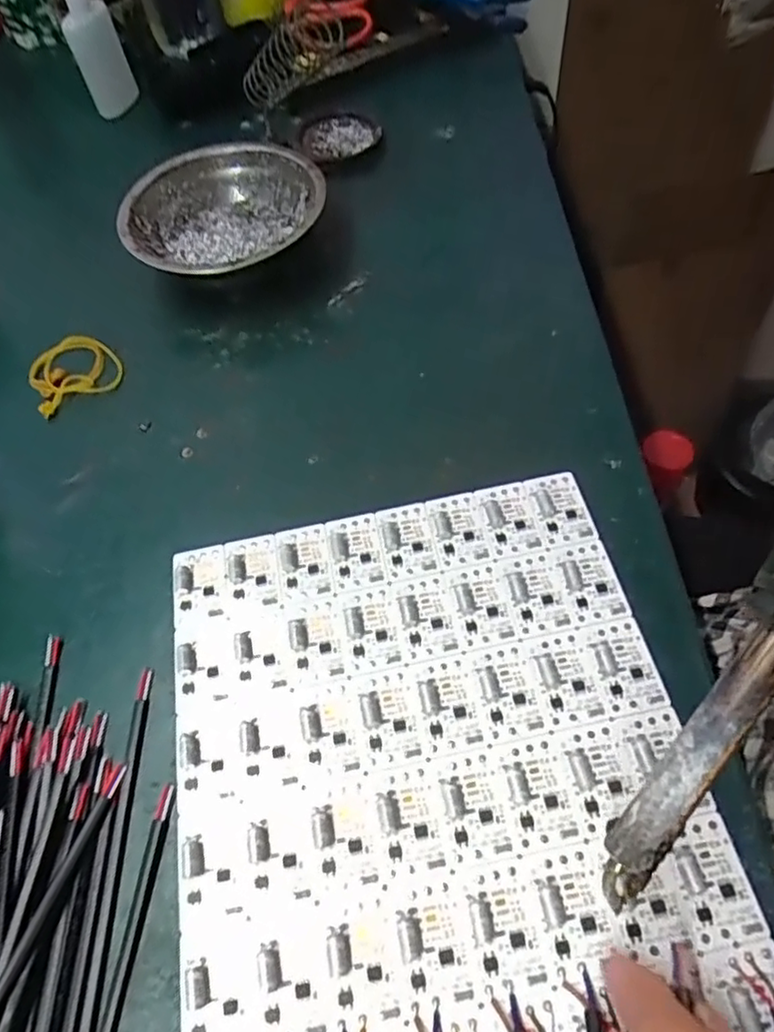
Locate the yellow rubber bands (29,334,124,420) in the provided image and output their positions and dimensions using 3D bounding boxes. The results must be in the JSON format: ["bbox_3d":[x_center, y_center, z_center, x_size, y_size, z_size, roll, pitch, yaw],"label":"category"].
[{"bbox_3d":[-0.189,-0.087,0.379,0.052,0.009,0.047,-32,63,-14],"label":"yellow rubber bands"}]

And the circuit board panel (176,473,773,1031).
[{"bbox_3d":[0.017,0.095,0.255,0.199,0.007,0.229,-11,59,-3],"label":"circuit board panel"}]

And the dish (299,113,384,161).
[{"bbox_3d":[-0.038,-0.282,0.467,0.056,0.007,0.055,-2,59,3],"label":"dish"}]

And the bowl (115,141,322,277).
[{"bbox_3d":[-0.101,-0.183,0.405,0.120,0.043,0.113,-2,59,3],"label":"bowl"}]

